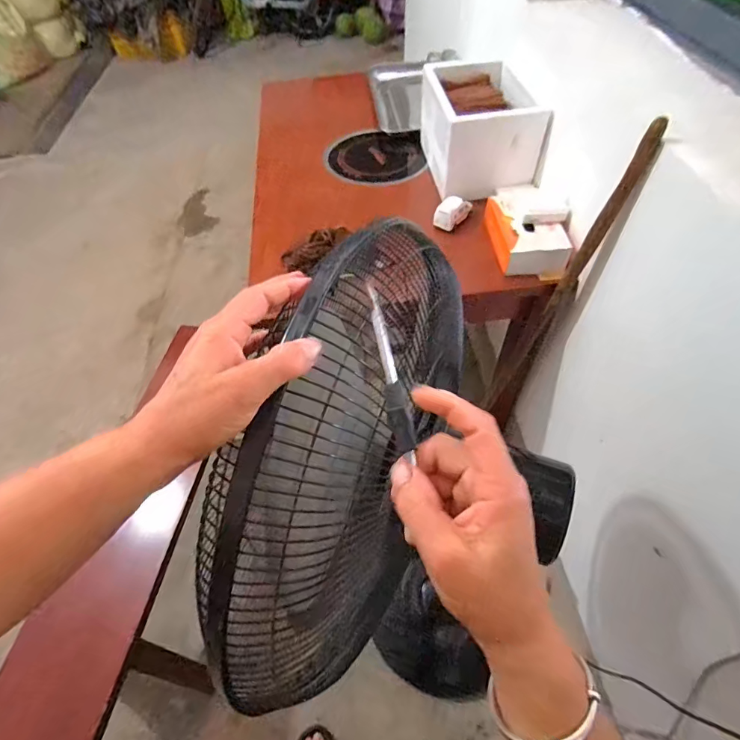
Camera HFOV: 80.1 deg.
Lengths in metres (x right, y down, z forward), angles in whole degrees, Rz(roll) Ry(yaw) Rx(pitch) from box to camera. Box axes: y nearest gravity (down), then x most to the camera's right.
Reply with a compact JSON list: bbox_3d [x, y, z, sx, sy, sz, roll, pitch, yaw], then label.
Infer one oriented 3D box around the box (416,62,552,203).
[{"bbox_3d":[0.277,-0.614,1.140,0.241,0.214,0.309,-6,53,-2],"label":"box"}]

